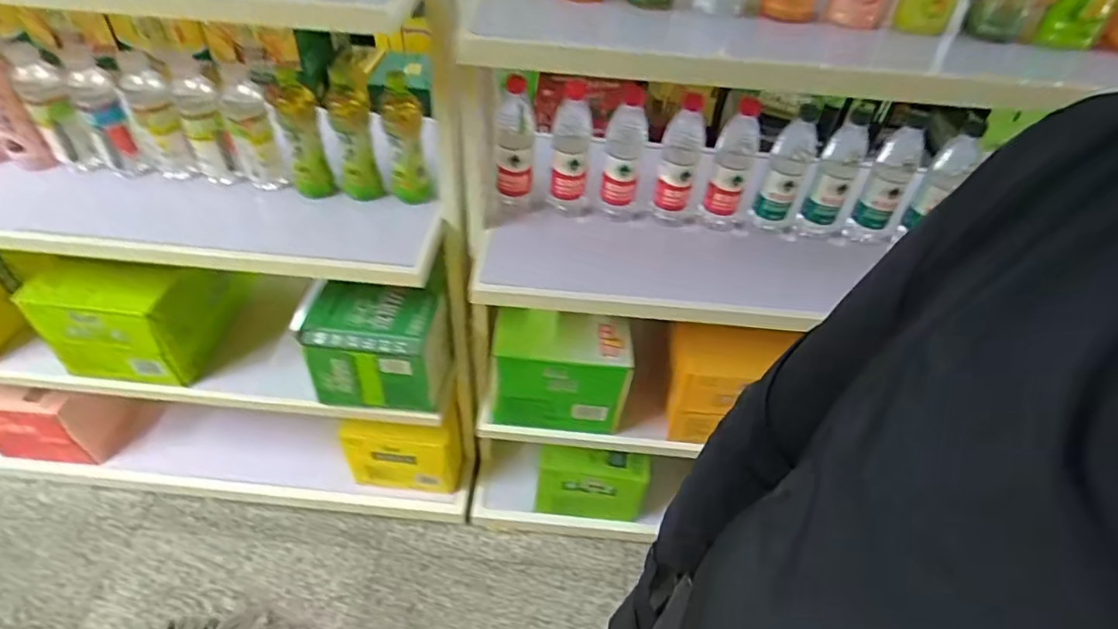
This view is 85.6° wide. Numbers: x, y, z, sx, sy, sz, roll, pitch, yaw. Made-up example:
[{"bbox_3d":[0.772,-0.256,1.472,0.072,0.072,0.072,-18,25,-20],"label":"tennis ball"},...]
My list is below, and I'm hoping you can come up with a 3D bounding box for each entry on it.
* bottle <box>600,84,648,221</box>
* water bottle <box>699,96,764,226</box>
[{"bbox_3d":[0.108,-0.276,0.998,0.064,0.230,0.074,6,44,2],"label":"bottle"},{"bbox_3d":[0.288,-0.246,1.004,0.062,0.206,0.065,18,46,14],"label":"water bottle"}]

